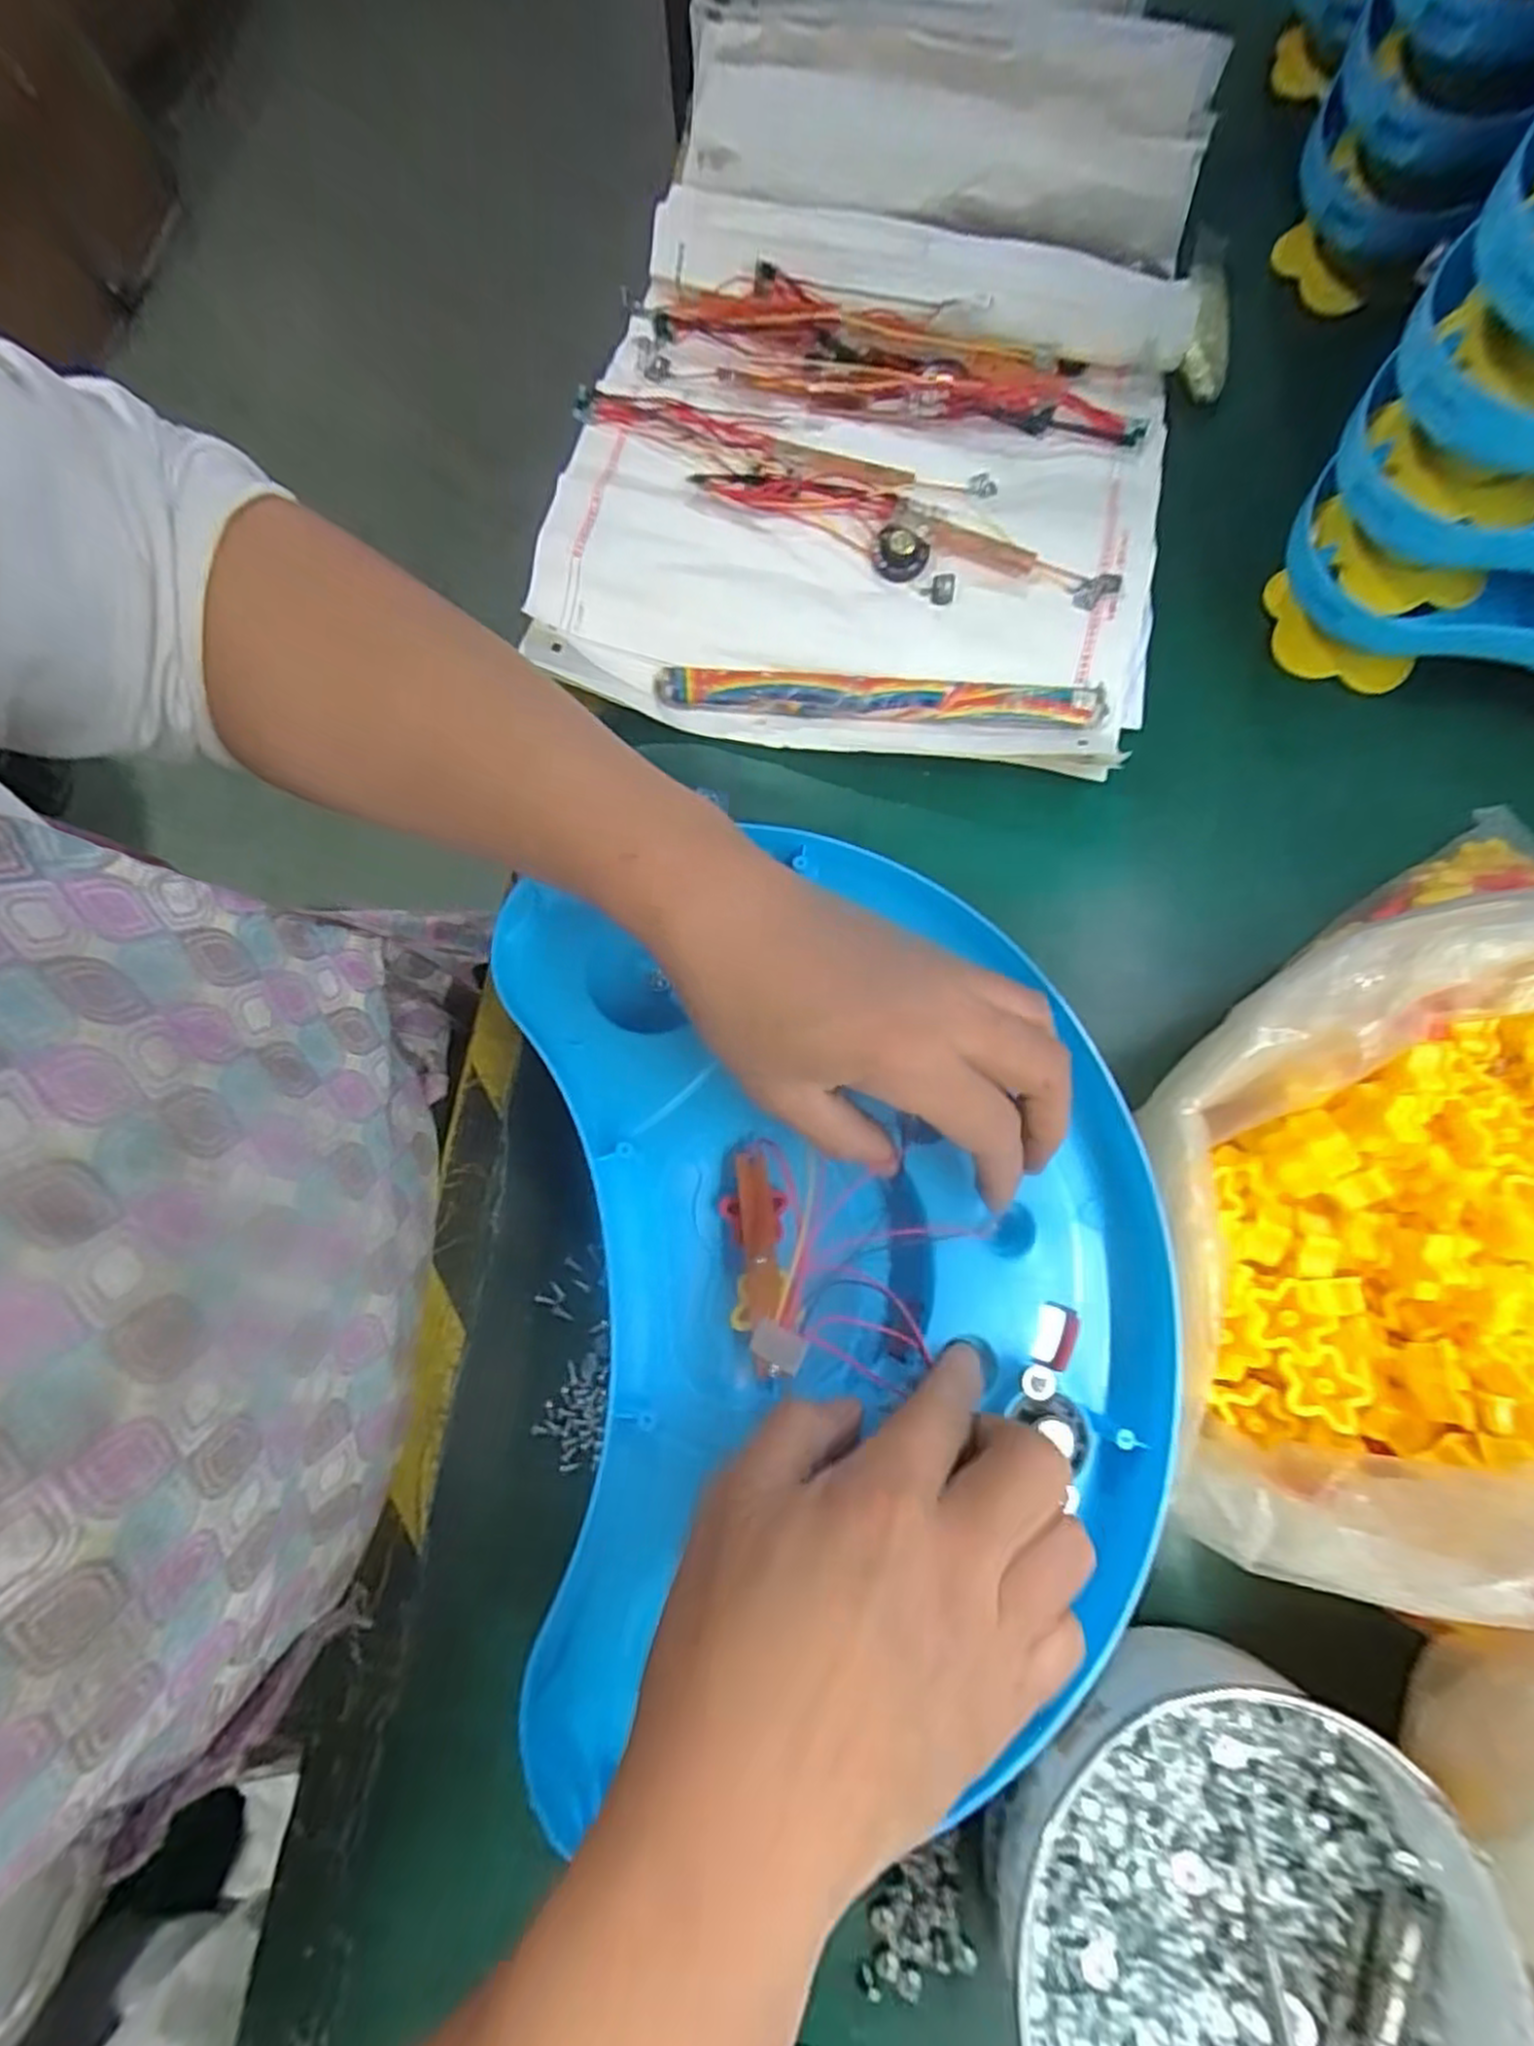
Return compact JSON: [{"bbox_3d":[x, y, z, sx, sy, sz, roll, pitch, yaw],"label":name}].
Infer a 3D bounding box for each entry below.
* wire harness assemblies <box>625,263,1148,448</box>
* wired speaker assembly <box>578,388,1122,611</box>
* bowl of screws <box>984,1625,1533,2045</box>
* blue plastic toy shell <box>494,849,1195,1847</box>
[{"bbox_3d":[0.060,-0.351,0.399,0.265,0.023,0.082,13,75,3],"label":"wire harness assemblies"},{"bbox_3d":[0.040,-0.267,0.377,0.278,0.019,0.066,25,76,6],"label":"wired speaker assembly"},{"bbox_3d":[0.142,0.273,0.224,0.140,0.058,0.136,0,75,-1],"label":"bowl of screws"},{"bbox_3d":[0.024,0.069,0.273,0.225,0.035,0.302,-8,75,-3],"label":"blue plastic toy shell"}]

